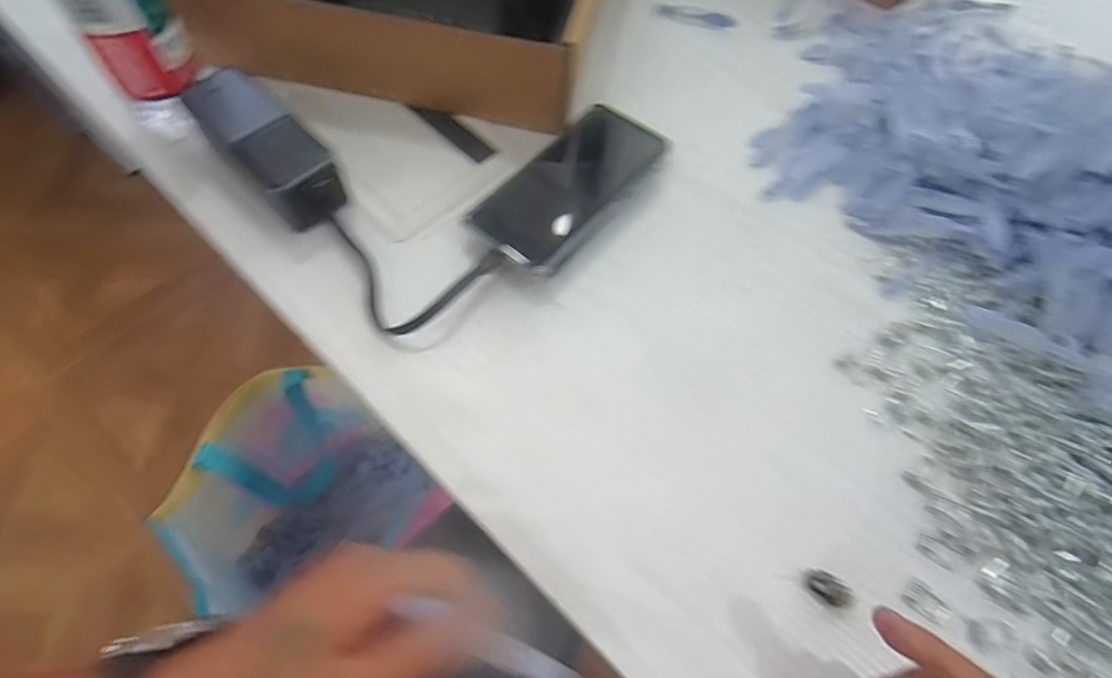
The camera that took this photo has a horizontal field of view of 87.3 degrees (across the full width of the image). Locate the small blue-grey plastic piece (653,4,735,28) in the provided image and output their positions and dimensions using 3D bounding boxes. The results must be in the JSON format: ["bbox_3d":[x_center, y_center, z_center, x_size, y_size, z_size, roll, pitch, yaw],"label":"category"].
[{"bbox_3d":[0.135,-0.314,0.565,0.079,0.004,0.025,7,66,-6],"label":"small blue-grey plastic piece"}]

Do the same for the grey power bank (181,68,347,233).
[{"bbox_3d":[-0.212,-0.140,0.428,0.053,0.049,0.125,-40,72,-20],"label":"grey power bank"}]

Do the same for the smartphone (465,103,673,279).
[{"bbox_3d":[0.020,-0.122,0.446,0.077,0.013,0.177,37,64,8],"label":"smartphone"}]

